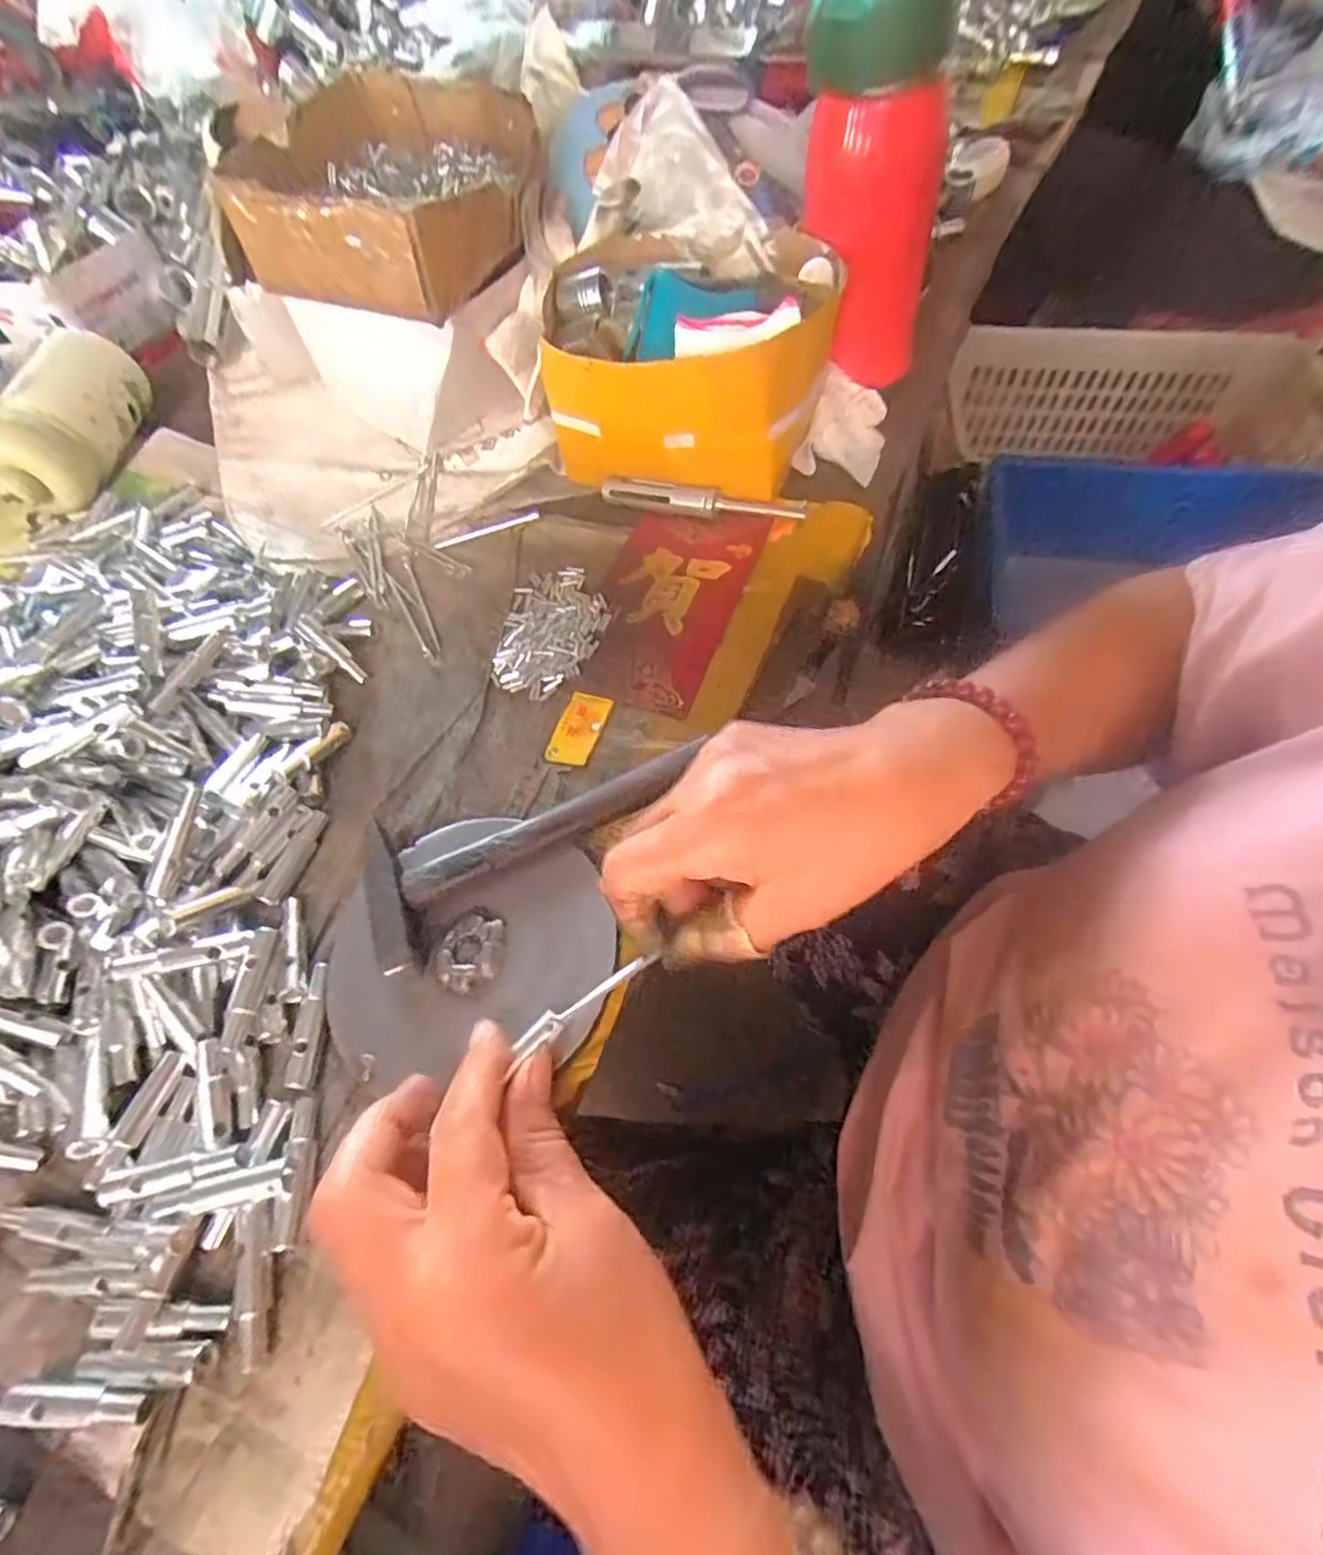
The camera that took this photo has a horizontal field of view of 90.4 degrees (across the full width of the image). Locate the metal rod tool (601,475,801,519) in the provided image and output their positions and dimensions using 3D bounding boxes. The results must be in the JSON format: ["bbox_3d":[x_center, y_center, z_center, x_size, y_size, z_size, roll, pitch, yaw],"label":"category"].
[{"bbox_3d":[0.024,-0.180,0.427,0.135,0.016,0.020,11,62,11],"label":"metal rod tool"}]

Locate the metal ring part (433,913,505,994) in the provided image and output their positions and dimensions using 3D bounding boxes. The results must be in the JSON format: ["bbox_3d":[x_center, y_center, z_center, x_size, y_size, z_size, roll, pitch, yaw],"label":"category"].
[{"bbox_3d":[-0.083,0.076,0.288,0.028,0.005,0.033,13,62,12],"label":"metal ring part"}]

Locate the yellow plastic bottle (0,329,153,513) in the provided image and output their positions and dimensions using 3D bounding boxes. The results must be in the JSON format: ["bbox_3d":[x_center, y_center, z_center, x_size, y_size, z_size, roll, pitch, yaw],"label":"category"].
[{"bbox_3d":[-0.441,-0.264,0.486,0.055,0.069,0.147,-3,60,3],"label":"yellow plastic bottle"}]

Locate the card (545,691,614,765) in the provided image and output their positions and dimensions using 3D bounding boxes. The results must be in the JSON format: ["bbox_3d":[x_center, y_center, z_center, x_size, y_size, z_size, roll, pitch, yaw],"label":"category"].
[{"bbox_3d":[-0.045,-0.028,0.355,0.025,0.004,0.046,14,62,12],"label":"card"}]

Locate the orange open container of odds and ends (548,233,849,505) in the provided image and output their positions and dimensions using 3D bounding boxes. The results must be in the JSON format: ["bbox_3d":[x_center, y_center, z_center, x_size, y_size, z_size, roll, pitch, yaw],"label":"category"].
[{"bbox_3d":[0.017,-0.266,0.428,0.171,0.100,0.138,6,61,8],"label":"orange open container of odds and ends"}]

